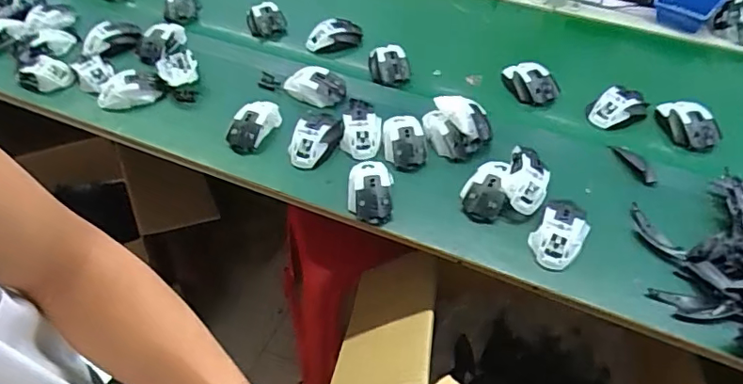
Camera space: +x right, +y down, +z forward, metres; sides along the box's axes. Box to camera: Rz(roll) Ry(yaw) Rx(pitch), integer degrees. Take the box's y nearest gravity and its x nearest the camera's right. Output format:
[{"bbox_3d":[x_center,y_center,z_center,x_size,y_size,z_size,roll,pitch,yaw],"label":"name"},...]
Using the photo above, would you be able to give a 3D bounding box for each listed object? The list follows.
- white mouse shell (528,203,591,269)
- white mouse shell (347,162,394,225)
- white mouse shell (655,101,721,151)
[{"bbox_3d":[0.265,0.059,0.746,0.067,0.047,0.109,28,52,24],"label":"white mouse shell"},{"bbox_3d":[-0.002,-0.004,0.791,0.065,0.031,0.100,3,46,3],"label":"white mouse shell"},{"bbox_3d":[0.536,-0.110,0.904,0.063,0.049,0.115,-14,48,-13],"label":"white mouse shell"}]

